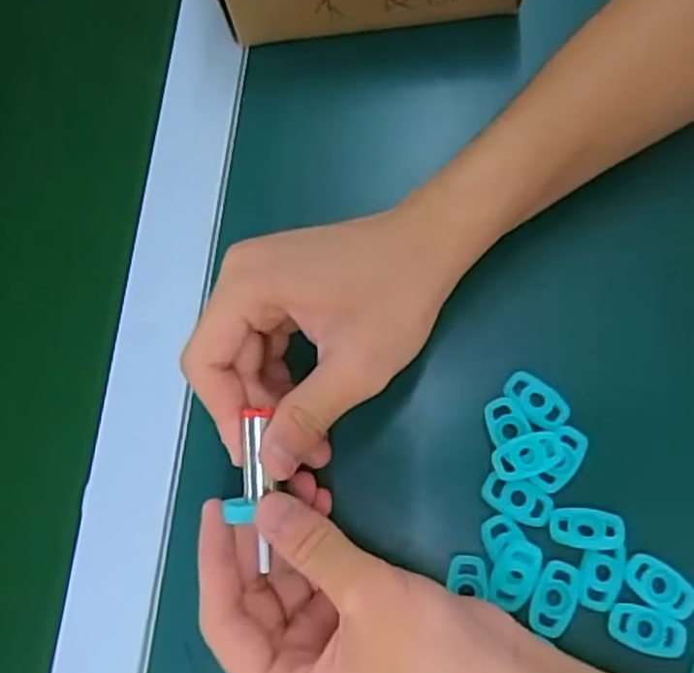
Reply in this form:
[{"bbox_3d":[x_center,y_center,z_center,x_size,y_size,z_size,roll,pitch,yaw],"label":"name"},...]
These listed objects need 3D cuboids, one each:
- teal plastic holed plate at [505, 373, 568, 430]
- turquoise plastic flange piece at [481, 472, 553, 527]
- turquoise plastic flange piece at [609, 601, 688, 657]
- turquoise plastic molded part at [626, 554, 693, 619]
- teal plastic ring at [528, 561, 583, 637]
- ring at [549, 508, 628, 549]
[{"bbox_3d":[0.090,0.030,0.339,0.033,0.004,0.017,39,79,12],"label":"teal plastic holed plate"},{"bbox_3d":[0.078,0.074,0.328,0.032,0.005,0.018,23,76,8],"label":"turquoise plastic flange piece"},{"bbox_3d":[0.131,0.128,0.311,0.033,0.004,0.018,14,75,6],"label":"turquoise plastic flange piece"},{"bbox_3d":[0.139,0.110,0.316,0.032,0.004,0.018,32,78,10],"label":"turquoise plastic molded part"},{"bbox_3d":[0.092,0.116,0.317,0.020,0.004,0.031,26,77,9],"label":"teal plastic ring"},{"bbox_3d":[0.108,0.086,0.322,0.032,0.004,0.018,7,75,4],"label":"ring"}]

